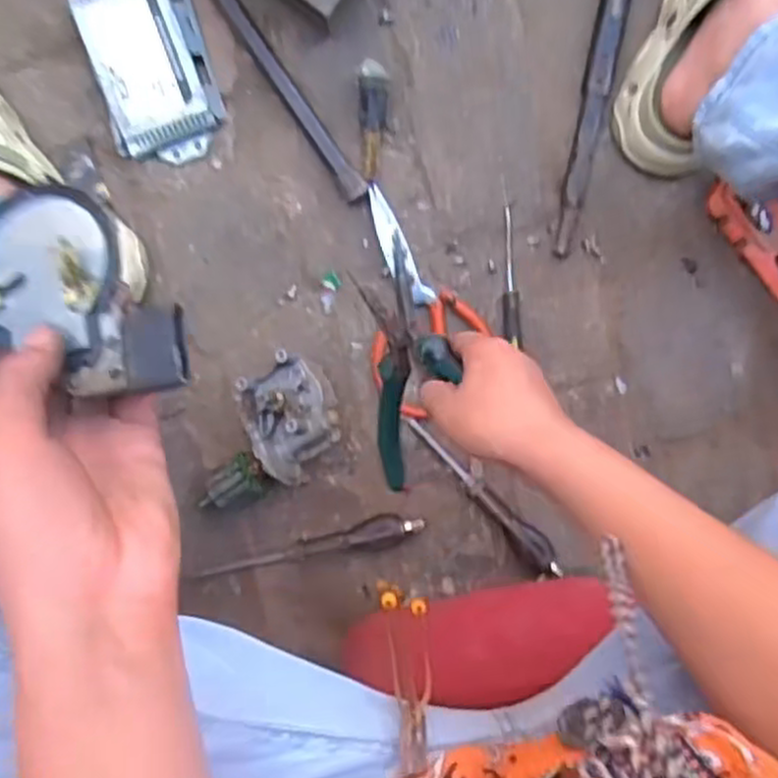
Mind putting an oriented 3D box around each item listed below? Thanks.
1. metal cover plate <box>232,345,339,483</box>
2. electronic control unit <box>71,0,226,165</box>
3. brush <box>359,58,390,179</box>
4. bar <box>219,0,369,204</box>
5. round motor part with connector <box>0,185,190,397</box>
[{"bbox_3d":[-0.084,0.023,0.668,0.081,0.057,0.099,-33,95,6],"label":"metal cover plate"},{"bbox_3d":[-0.195,-0.268,0.634,0.088,0.032,0.156,-13,96,4],"label":"electronic control unit"},{"bbox_3d":[-0.013,-0.225,0.648,0.024,0.025,0.090,2,97,2],"label":"brush"},{"bbox_3d":[-0.096,-0.268,0.646,0.018,0.022,0.254,-34,95,6],"label":"bar"},{"bbox_3d":[-0.125,-0.033,0.318,0.061,0.028,0.105,-40,80,5],"label":"round motor part with connector"}]

